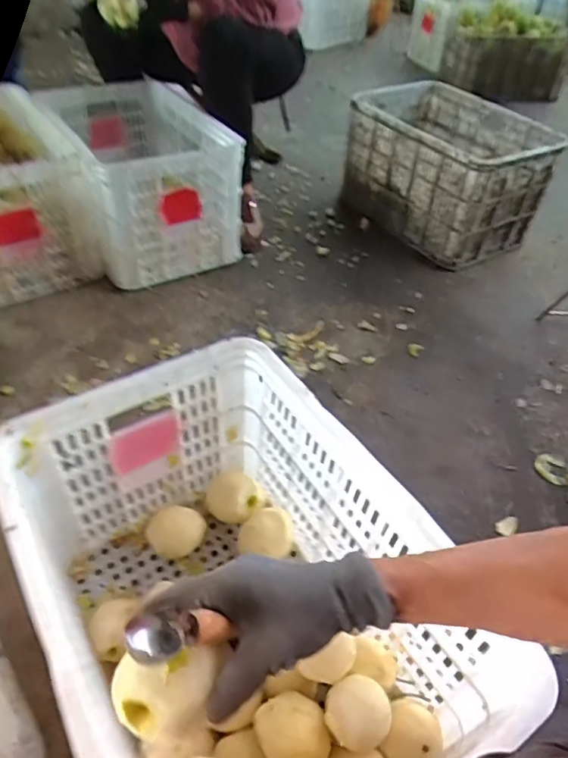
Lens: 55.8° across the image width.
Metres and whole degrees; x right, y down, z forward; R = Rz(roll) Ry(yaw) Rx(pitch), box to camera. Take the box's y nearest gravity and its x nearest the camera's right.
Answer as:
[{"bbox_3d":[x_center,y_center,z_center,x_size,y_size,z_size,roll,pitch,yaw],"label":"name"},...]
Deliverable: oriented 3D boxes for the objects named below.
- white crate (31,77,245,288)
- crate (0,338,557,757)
[{"bbox_3d":[-0.406,-0.568,1.472,0.362,0.297,0.656,-21,49,-24],"label":"white crate"},{"bbox_3d":[-0.058,0.264,0.626,0.356,0.322,0.516,-23,50,-25],"label":"crate"}]

